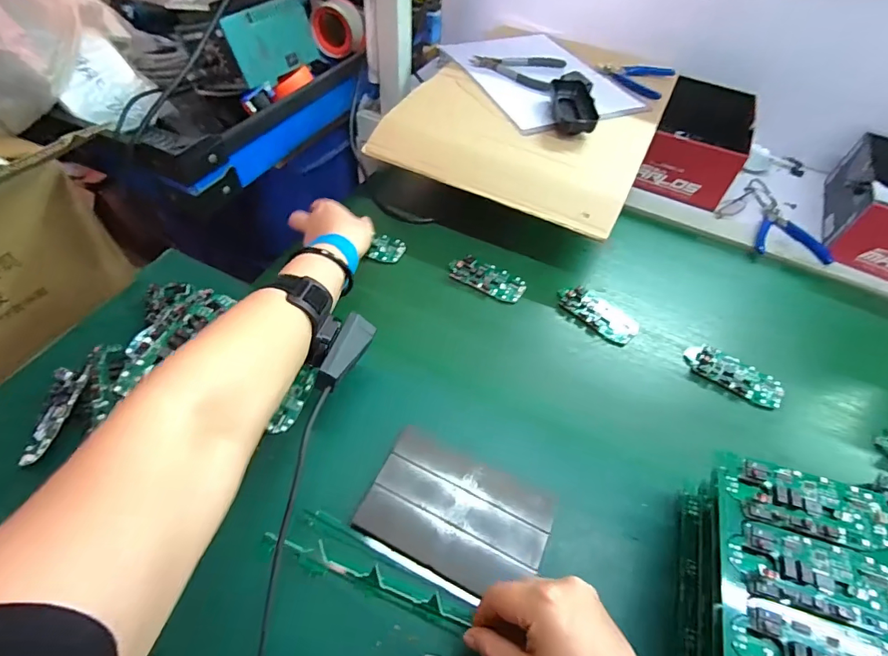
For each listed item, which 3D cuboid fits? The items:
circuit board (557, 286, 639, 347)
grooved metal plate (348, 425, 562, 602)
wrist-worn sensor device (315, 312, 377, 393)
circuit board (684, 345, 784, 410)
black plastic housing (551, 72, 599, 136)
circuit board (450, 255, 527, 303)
[{"bbox_3d":[0.185,-0.019,0.530,0.048,0.019,0.100,-35,62,-27],"label":"circuit board"},{"bbox_3d":[0.013,0.153,0.366,0.146,0.008,0.099,23,53,11],"label":"grooved metal plate"},{"bbox_3d":[-0.084,0.020,0.379,0.024,0.018,0.073,16,52,9],"label":"wrist-worn sensor device"},{"bbox_3d":[0.325,0.051,0.491,0.102,0.013,0.046,29,55,18],"label":"circuit board"},{"bbox_3d":[0.184,-0.319,0.621,0.059,0.034,0.131,8,51,3],"label":"black plastic housing"},{"bbox_3d":[0.056,-0.065,0.552,0.094,0.014,0.046,24,54,15],"label":"circuit board"}]

